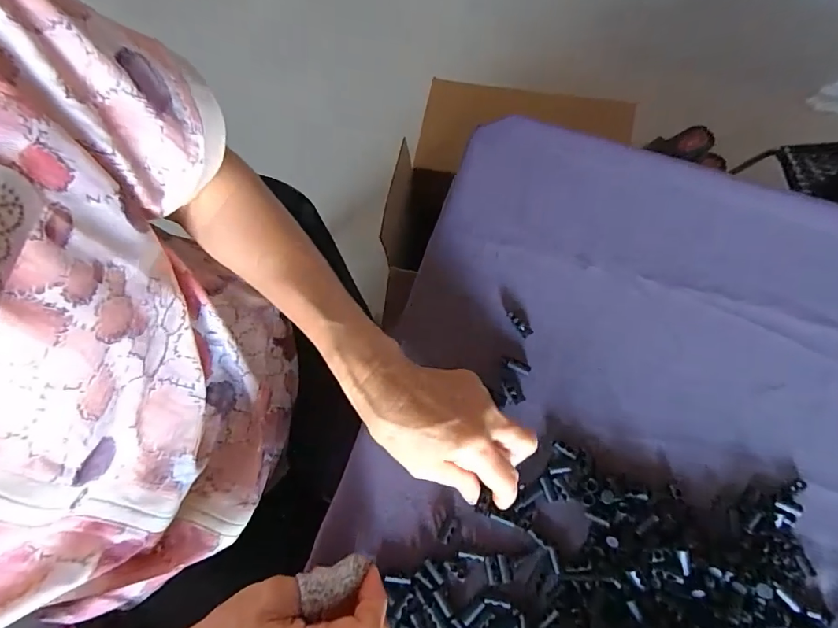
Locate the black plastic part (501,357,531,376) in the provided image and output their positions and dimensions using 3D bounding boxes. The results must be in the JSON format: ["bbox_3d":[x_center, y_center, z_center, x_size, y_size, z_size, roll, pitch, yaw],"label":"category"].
[{"bbox_3d":[0.074,0.040,0.357,0.022,0.004,0.008,20,75,6],"label":"black plastic part"}]

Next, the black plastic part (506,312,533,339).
[{"bbox_3d":[0.078,0.009,0.367,0.009,0.004,0.025,-43,78,-11],"label":"black plastic part"}]

